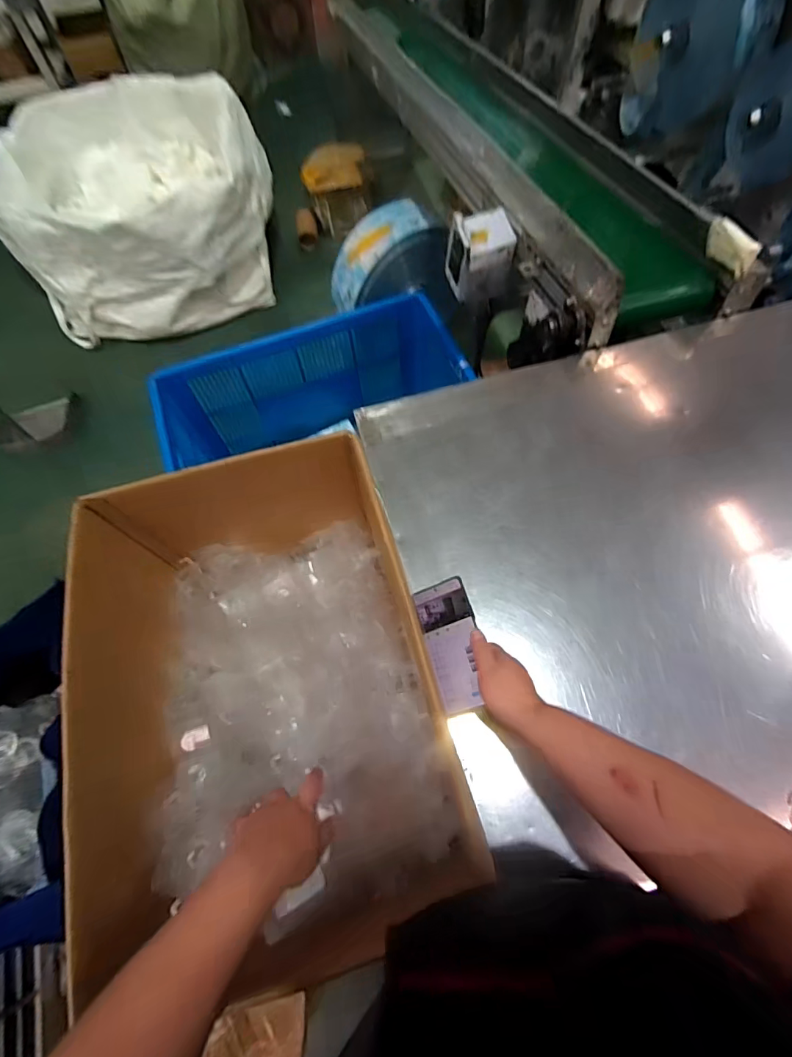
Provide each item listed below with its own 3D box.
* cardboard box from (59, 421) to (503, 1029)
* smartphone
[{"bbox_3d":[-0.188,0.202,0.644,0.376,0.279,0.580,-18,67,-5],"label":"cardboard box"},{"bbox_3d":[0.072,0.146,0.600,0.069,0.010,0.161,-25,65,24],"label":"smartphone"}]

